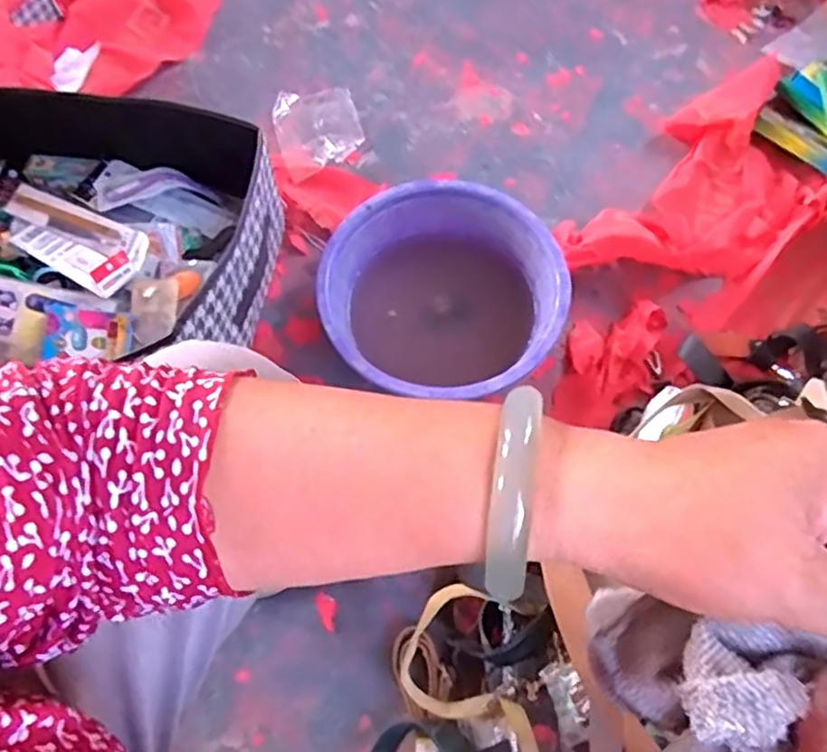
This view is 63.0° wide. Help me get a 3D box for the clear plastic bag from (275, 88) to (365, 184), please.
[{"bbox_3d":[-0.141,-0.368,1.015,0.123,0.033,0.175,-15,67,-5],"label":"clear plastic bag"}]

